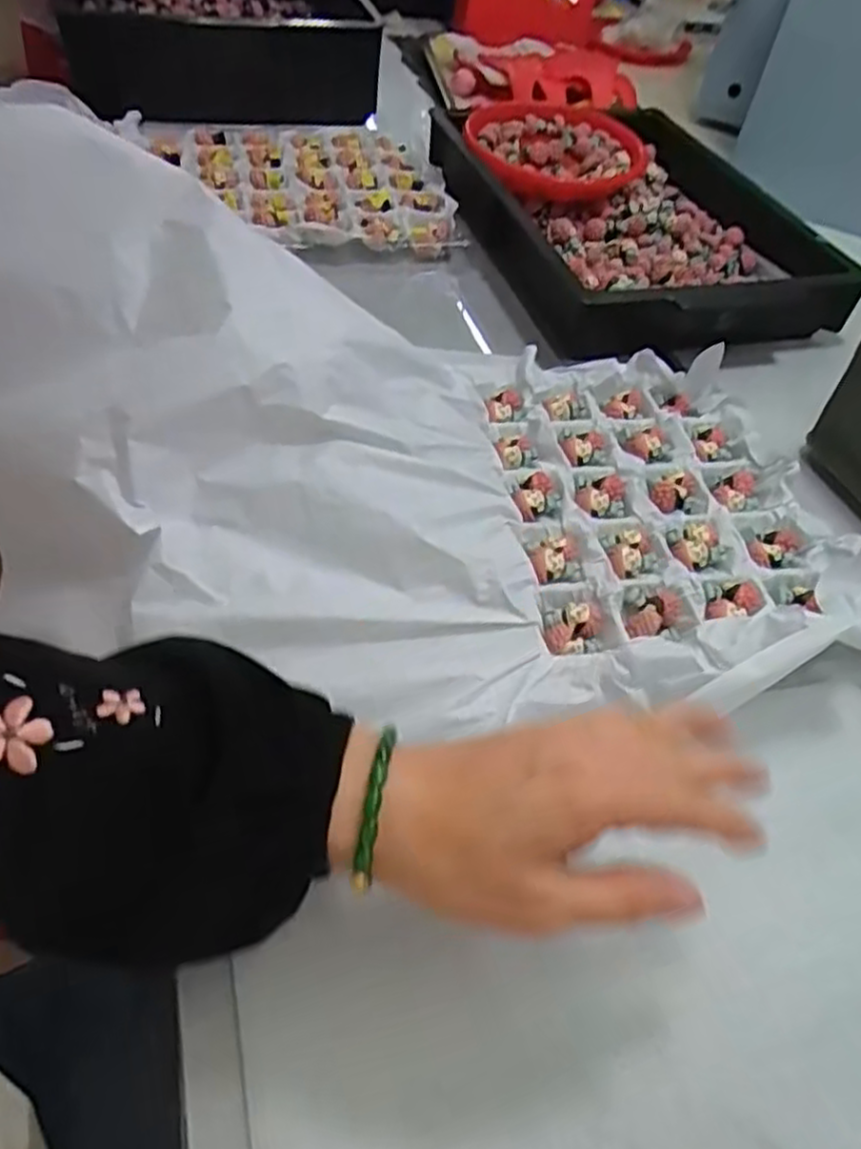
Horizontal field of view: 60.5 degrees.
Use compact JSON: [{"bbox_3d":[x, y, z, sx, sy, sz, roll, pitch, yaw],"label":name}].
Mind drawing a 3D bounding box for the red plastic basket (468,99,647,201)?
[{"bbox_3d":[0.121,-0.420,0.744,0.175,0.050,0.162,7,49,-1],"label":"red plastic basket"}]

